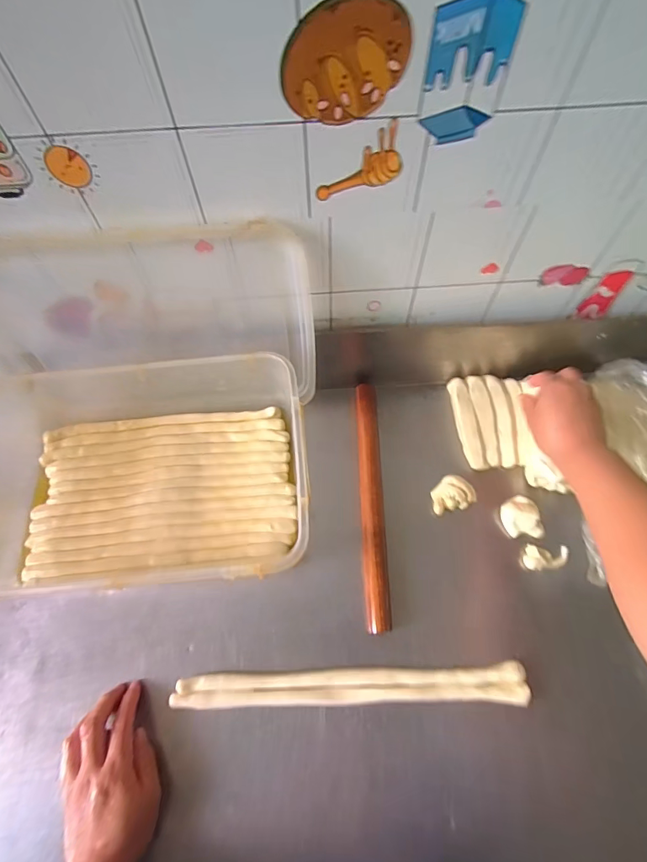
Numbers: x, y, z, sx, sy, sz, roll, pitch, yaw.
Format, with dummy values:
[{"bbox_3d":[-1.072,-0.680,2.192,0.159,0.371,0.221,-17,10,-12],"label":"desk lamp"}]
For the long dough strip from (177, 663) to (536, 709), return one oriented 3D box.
[{"bbox_3d":[0.028,0.268,0.430,0.356,0.022,0.031,-2,64,1],"label":"long dough strip"}]

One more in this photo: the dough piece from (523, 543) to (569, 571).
[{"bbox_3d":[0.262,0.147,0.482,0.055,0.011,0.029,-3,64,0],"label":"dough piece"}]

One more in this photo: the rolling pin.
[{"bbox_3d":[0.060,0.078,0.508,0.028,0.026,0.304,-1,64,1],"label":"rolling pin"}]

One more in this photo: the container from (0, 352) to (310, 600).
[{"bbox_3d":[-0.205,0.047,0.479,0.371,0.105,0.257,-3,64,-1],"label":"container"}]

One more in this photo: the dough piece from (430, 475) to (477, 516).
[{"bbox_3d":[0.159,0.077,0.509,0.051,0.020,0.042,-11,64,-4],"label":"dough piece"}]

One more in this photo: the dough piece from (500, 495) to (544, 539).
[{"bbox_3d":[0.239,0.104,0.497,0.043,0.024,0.049,-7,64,-2],"label":"dough piece"}]

